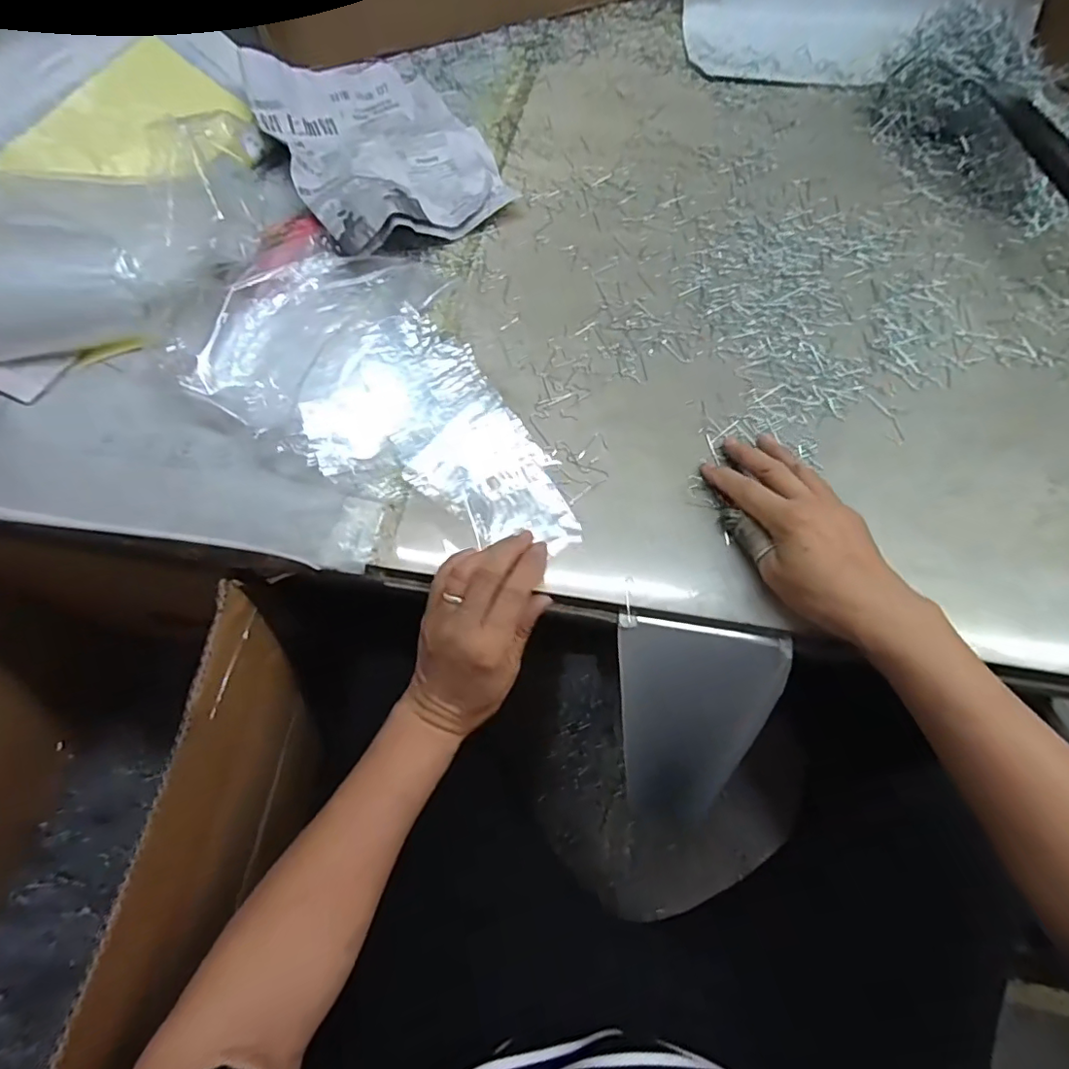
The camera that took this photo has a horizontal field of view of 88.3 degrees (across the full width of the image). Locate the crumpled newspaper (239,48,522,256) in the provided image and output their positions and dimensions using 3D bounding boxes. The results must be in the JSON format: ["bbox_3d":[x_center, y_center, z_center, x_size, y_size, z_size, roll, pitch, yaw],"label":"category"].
[{"bbox_3d":[-0.154,-0.394,0.546,0.195,0.053,0.291,-26,69,-12],"label":"crumpled newspaper"}]

